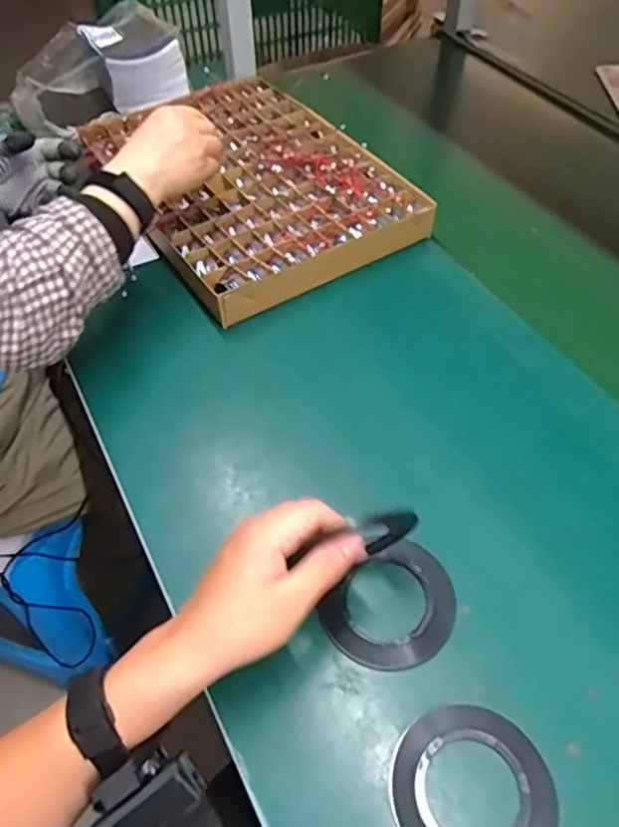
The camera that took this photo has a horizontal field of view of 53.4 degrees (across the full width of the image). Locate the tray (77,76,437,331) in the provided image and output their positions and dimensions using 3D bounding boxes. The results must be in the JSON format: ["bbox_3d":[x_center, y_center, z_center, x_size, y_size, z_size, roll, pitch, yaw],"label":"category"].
[{"bbox_3d":[-0.084,-0.296,0.788,0.286,0.049,0.416,-27,55,-19],"label":"tray"}]

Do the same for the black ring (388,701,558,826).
[{"bbox_3d":[0.103,0.238,0.388,0.099,0.004,0.099,-1,51,1],"label":"black ring"}]

